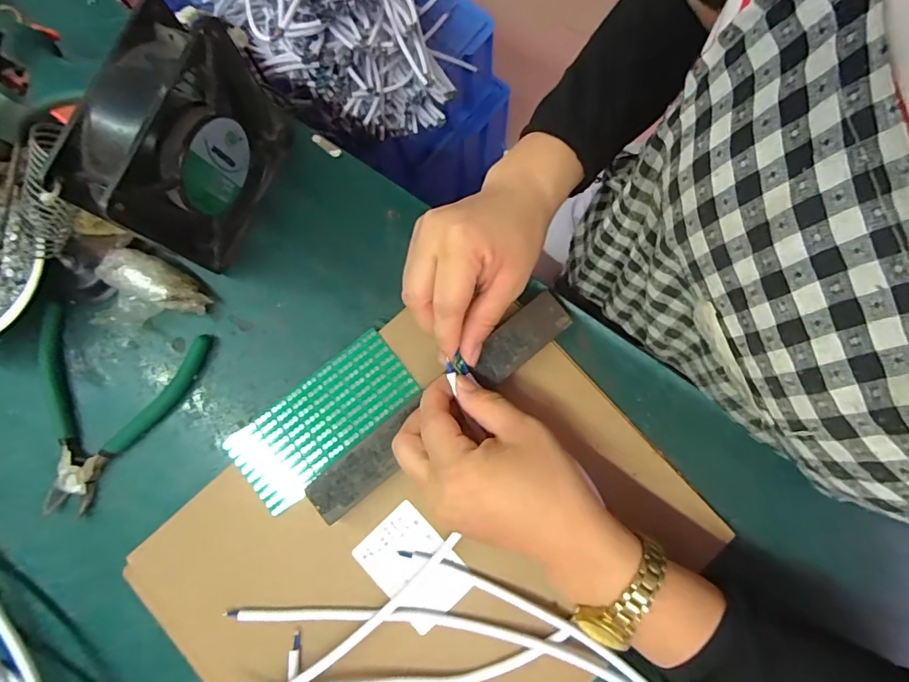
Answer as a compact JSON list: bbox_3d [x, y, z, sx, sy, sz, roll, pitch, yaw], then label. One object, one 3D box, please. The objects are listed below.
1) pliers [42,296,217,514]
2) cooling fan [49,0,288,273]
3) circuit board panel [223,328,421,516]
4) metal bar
[{"bbox_3d":[-0.240,0.049,0.318,0.112,0.012,0.131,13,81,4],"label":"pliers"},{"bbox_3d":[-0.162,-0.115,0.292,0.040,0.125,0.117,23,82,5],"label":"cooling fan"},{"bbox_3d":[-0.089,0.054,0.319,0.129,0.007,0.061,-37,81,-1],"label":"circuit board panel"},{"bbox_3d":[-0.009,0.041,0.311,0.204,0.024,0.031,-39,82,-8],"label":"metal bar"}]

